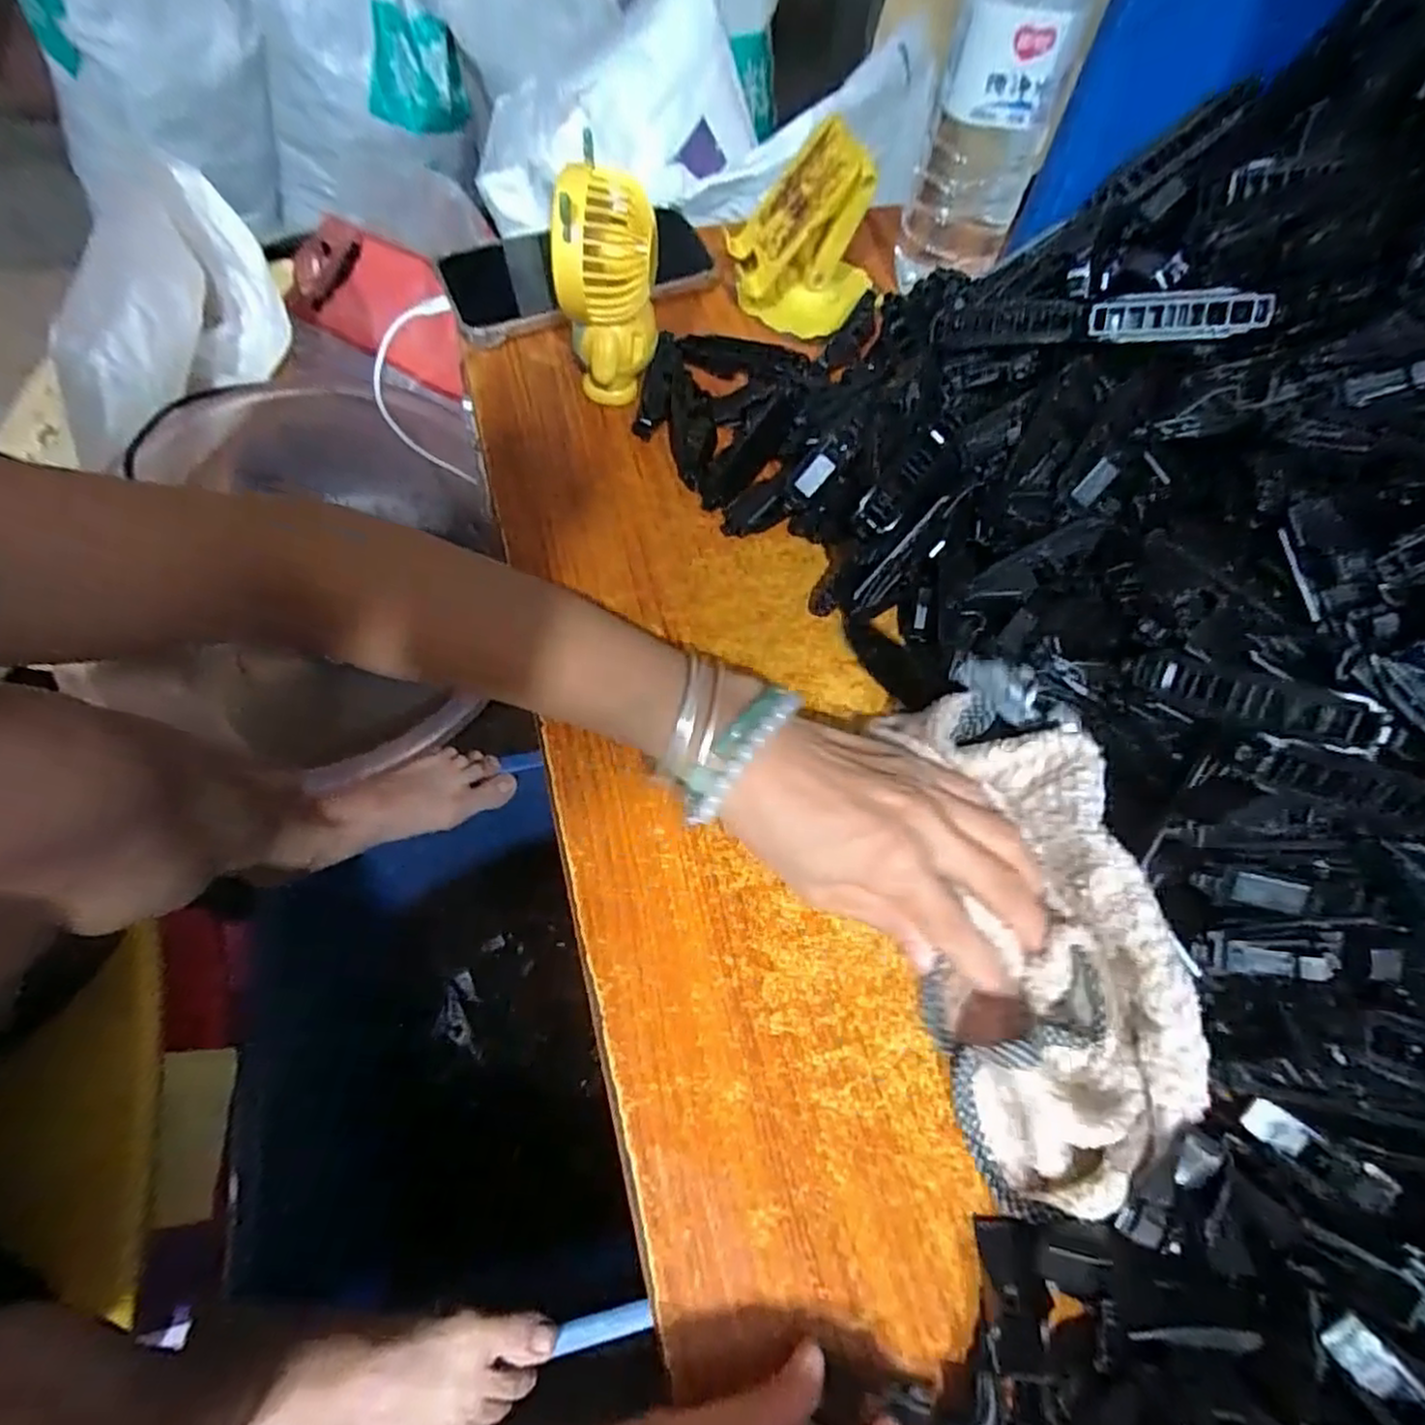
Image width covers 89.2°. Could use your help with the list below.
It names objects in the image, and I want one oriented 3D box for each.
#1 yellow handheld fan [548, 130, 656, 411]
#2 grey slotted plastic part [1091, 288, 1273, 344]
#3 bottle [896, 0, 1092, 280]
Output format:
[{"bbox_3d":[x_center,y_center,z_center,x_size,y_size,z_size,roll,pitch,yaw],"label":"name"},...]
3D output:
[{"bbox_3d":[-0.053,-0.218,0.379,0.046,0.107,0.045,10,63,3],"label":"yellow handheld fan"},{"bbox_3d":[0.217,-0.184,0.337,0.075,0.004,0.021,5,107,13],"label":"grey slotted plastic part"},{"bbox_3d":[0.154,-0.339,0.395,0.065,0.201,0.059,16,63,6],"label":"bottle"}]

